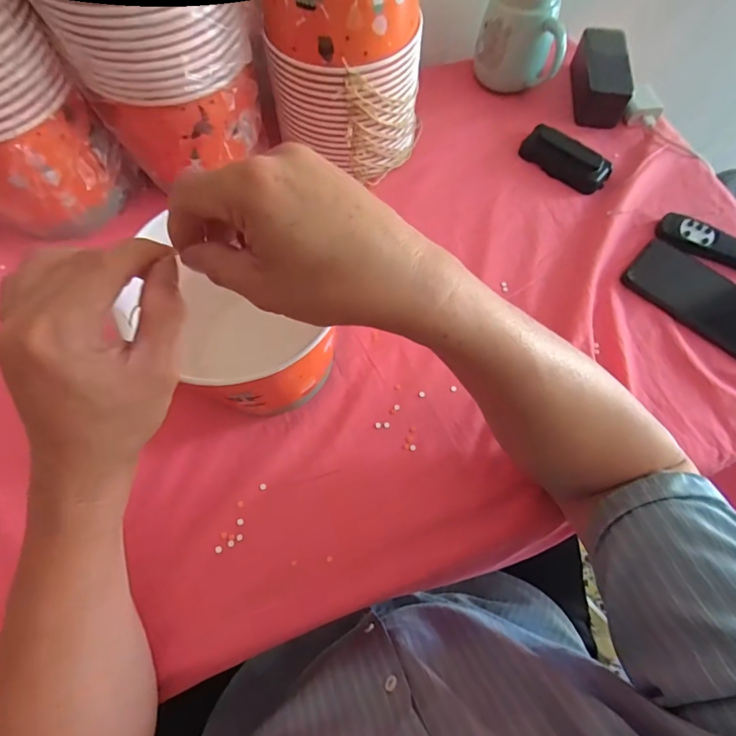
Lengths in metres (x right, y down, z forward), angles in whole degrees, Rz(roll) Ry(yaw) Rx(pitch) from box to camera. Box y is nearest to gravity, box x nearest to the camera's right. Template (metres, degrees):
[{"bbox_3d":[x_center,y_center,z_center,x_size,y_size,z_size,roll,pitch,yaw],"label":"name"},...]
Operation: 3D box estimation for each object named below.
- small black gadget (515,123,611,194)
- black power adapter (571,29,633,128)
[{"bbox_3d":[0.239,-0.255,0.527,0.046,0.023,0.107,-40,73,-16],"label":"small black gadget"},{"bbox_3d":[0.299,-0.378,0.565,0.057,0.054,0.118,5,67,2],"label":"black power adapter"}]

